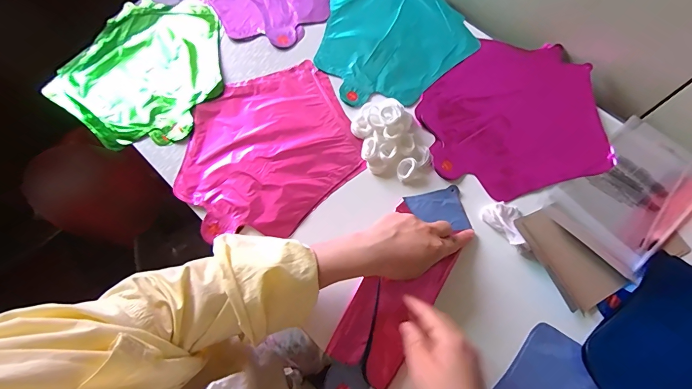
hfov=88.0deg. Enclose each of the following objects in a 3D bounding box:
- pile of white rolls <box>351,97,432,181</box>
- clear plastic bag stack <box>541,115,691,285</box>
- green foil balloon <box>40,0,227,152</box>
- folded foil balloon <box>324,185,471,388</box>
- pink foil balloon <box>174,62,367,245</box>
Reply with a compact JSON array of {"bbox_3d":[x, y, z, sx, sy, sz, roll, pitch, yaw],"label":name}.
[{"bbox_3d":[0.056,-0.076,0.458,0.084,0.036,0.118,-20,70,-6],"label":"pile of white rolls"},{"bbox_3d":[0.364,-0.012,0.446,0.221,0.011,0.122,-39,74,-13],"label":"clear plastic bag stack"},{"bbox_3d":[-0.288,-0.192,0.526,0.242,0.039,0.250,0,69,1],"label":"green foil balloon"},{"bbox_3d":[0.060,0.106,0.411,0.083,0.010,0.268,31,72,10],"label":"folded foil balloon"},{"bbox_3d":[-0.104,-0.059,0.472,0.226,0.012,0.219,-23,71,-8],"label":"pink foil balloon"}]

